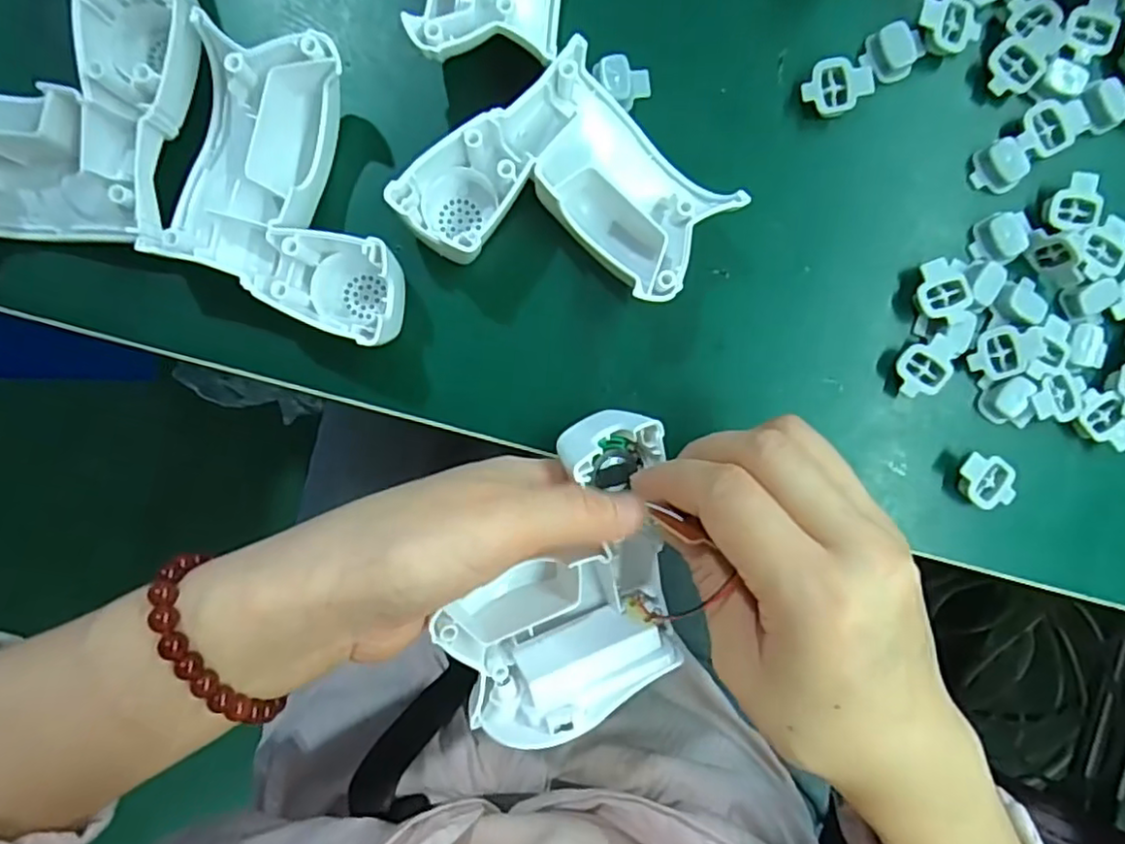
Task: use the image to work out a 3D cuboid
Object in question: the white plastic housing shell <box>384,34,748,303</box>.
[{"bbox_3d":[0.003,-0.084,0.258,0.097,0.033,0.096,45,93,-4],"label":"white plastic housing shell"}]

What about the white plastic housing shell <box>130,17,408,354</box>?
[{"bbox_3d":[-0.100,-0.090,0.252,0.092,0.032,0.098,15,95,-2],"label":"white plastic housing shell"}]

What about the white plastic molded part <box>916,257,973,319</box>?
[{"bbox_3d":[0.160,-0.056,0.276,0.021,0.009,0.023,-12,95,0],"label":"white plastic molded part"}]

